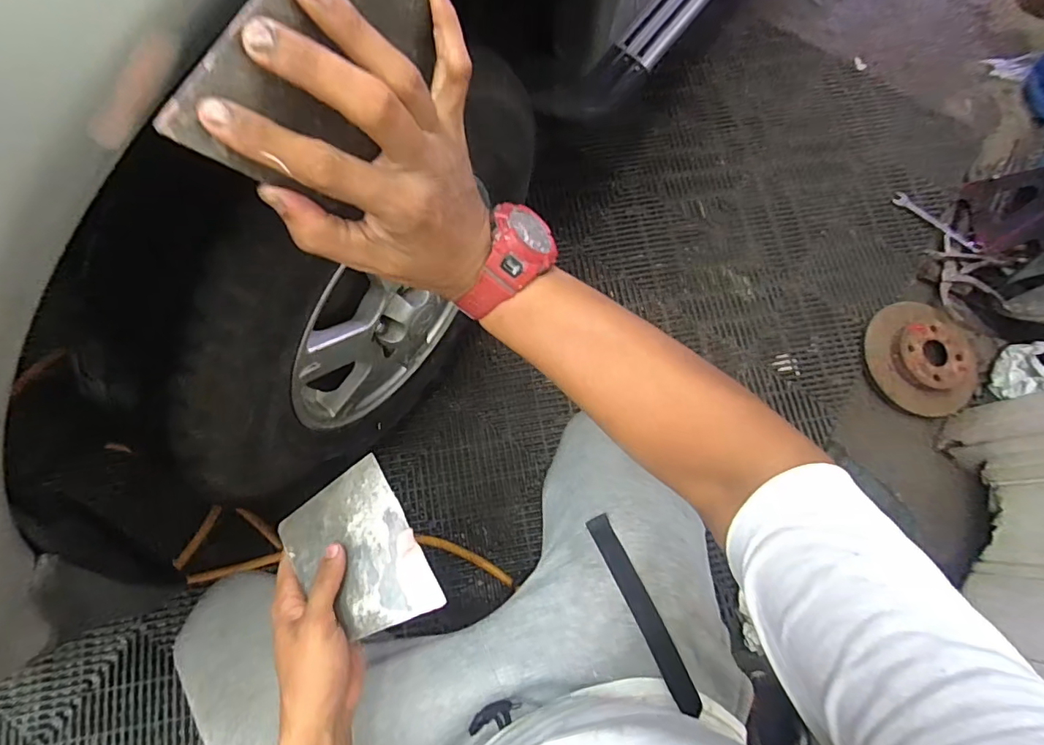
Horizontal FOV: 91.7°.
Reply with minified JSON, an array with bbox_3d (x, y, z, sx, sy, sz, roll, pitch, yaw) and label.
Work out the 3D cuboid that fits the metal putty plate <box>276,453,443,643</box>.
[{"bbox_3d":[-0.141,0.158,0.442,0.095,0.006,0.139,-31,73,-12],"label":"metal putty plate"}]

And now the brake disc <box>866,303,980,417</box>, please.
[{"bbox_3d":[0.779,-0.030,0.978,0.208,0.037,0.230,-32,77,-11],"label":"brake disc"}]

